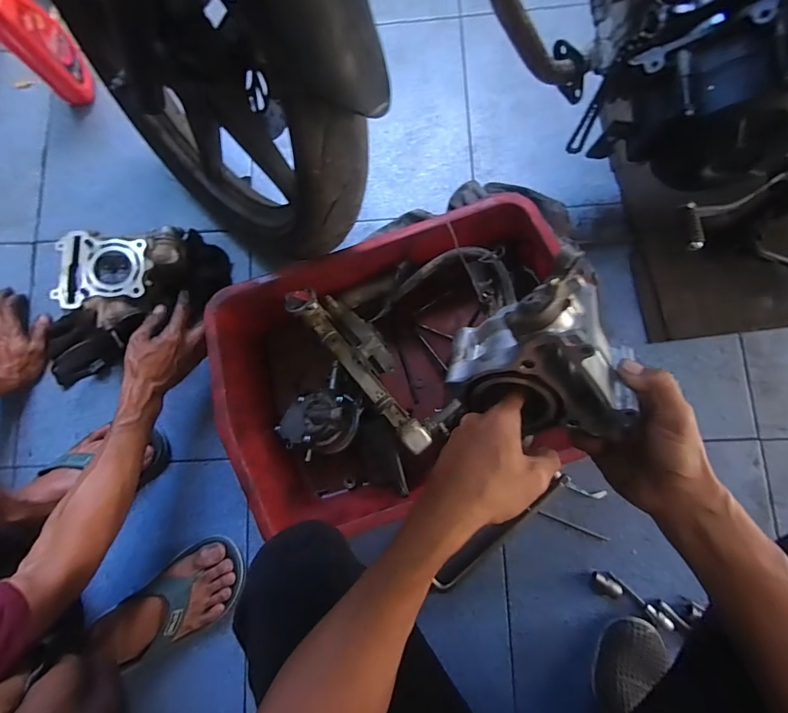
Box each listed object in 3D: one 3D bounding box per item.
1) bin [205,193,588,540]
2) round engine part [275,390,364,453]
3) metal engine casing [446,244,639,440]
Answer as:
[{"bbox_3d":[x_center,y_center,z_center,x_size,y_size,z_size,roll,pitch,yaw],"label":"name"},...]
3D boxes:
[{"bbox_3d":[0.010,0.018,0.631,0.485,0.160,0.357,-20,80,1],"label":"bin"},{"bbox_3d":[-0.118,0.094,0.650,0.121,0.057,0.095,2,69,27],"label":"round engine part"},{"bbox_3d":[0.120,0.000,0.341,0.138,0.105,0.122,-4,81,4],"label":"metal engine casing"}]

